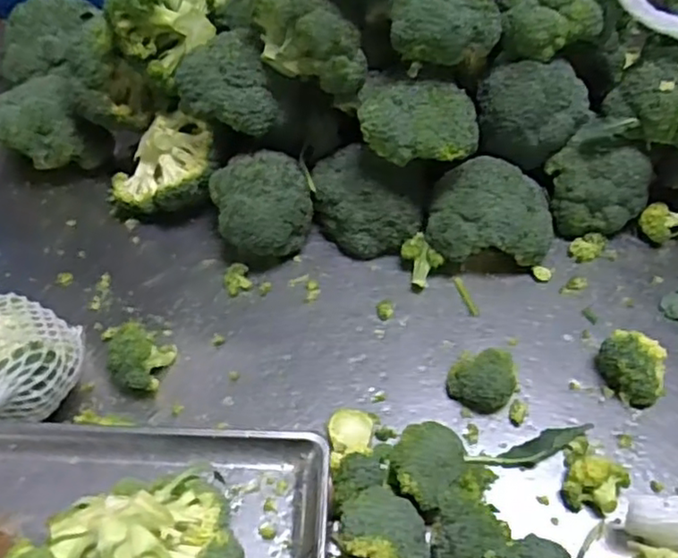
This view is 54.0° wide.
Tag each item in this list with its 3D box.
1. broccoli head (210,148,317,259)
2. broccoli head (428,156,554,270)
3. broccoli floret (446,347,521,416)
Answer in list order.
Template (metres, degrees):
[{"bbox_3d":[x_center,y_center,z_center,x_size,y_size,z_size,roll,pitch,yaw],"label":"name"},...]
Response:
[{"bbox_3d":[-0.077,-0.071,0.708,0.100,0.094,0.087,-14,53,-11],"label":"broccoli head"},{"bbox_3d":[0.161,-0.067,0.705,0.133,0.094,0.106,-4,51,-4],"label":"broccoli head"},{"bbox_3d":[0.132,0.090,0.610,0.058,0.042,0.054,0,51,0],"label":"broccoli floret"}]

